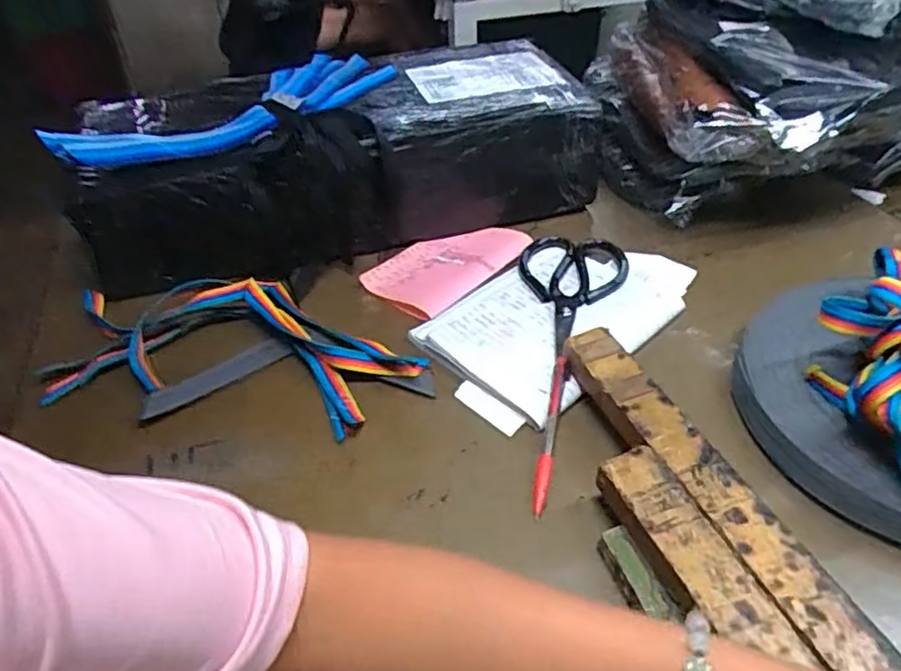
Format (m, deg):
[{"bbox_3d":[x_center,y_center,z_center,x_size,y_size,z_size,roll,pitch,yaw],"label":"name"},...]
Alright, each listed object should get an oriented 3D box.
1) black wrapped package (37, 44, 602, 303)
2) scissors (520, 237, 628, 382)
[{"bbox_3d":[-0.123,-0.191,0.707,0.528,0.144,0.227,-8,41,-6],"label":"black wrapped package"},{"bbox_3d":[0.109,-0.036,0.589,0.096,0.019,0.191,4,42,7],"label":"scissors"}]

